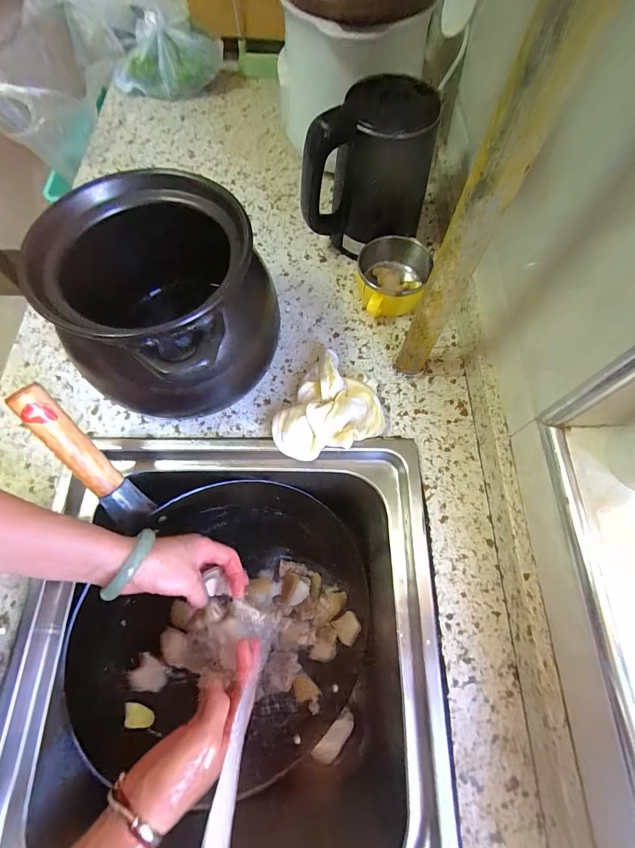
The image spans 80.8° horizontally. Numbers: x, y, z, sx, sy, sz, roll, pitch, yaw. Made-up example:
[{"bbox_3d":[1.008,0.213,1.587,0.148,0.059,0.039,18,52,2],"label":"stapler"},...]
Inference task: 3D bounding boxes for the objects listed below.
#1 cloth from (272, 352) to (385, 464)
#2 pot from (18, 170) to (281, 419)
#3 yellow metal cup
[{"bbox_3d":[0.012,-0.008,0.432,0.106,0.030,0.124,40,73,15],"label":"cloth"},{"bbox_3d":[-0.159,-0.117,0.402,0.201,0.168,0.208,0,68,0],"label":"pot"},{"bbox_3d":[0.099,-0.188,0.493,0.094,0.052,0.097,2,68,1],"label":"yellow metal cup"}]

